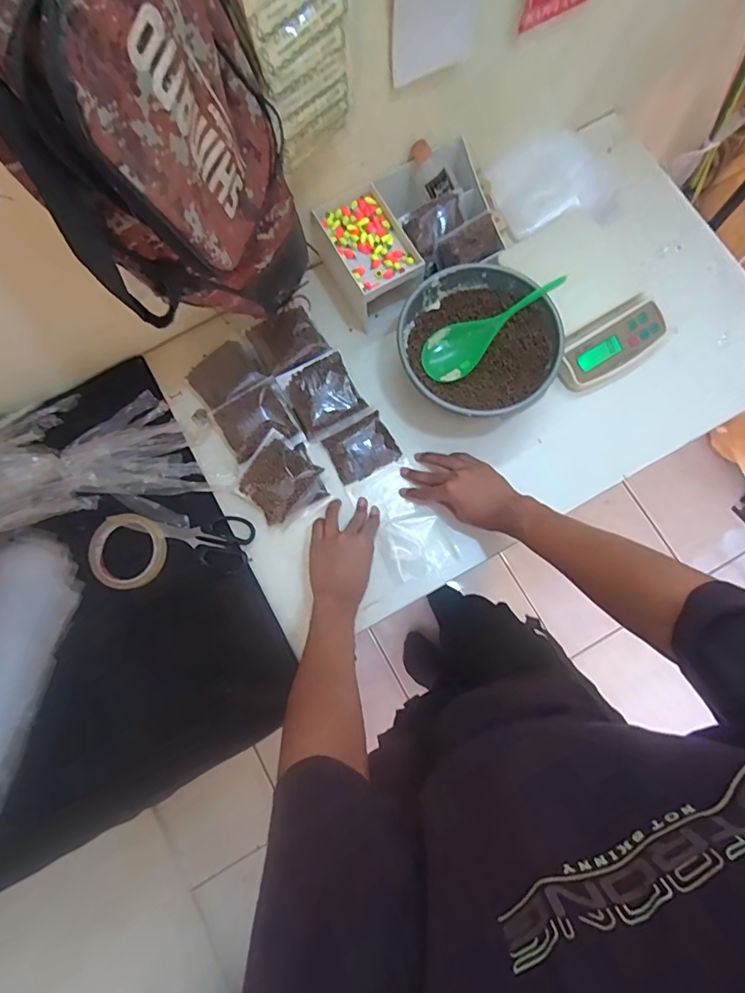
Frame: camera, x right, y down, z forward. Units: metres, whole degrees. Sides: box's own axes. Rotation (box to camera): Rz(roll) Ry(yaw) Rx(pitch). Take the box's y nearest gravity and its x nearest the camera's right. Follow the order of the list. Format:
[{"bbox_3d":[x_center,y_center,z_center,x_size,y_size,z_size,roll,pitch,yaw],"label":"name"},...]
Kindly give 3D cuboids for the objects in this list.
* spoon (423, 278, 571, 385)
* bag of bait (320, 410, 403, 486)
[{"bbox_3d":[0.147,-0.213,0.634,0.184,0.028,0.063,-32,79,16],"label":"spoon"},{"bbox_3d":[-0.014,-0.066,0.686,0.088,0.014,0.072,-30,80,-5],"label":"bag of bait"}]

